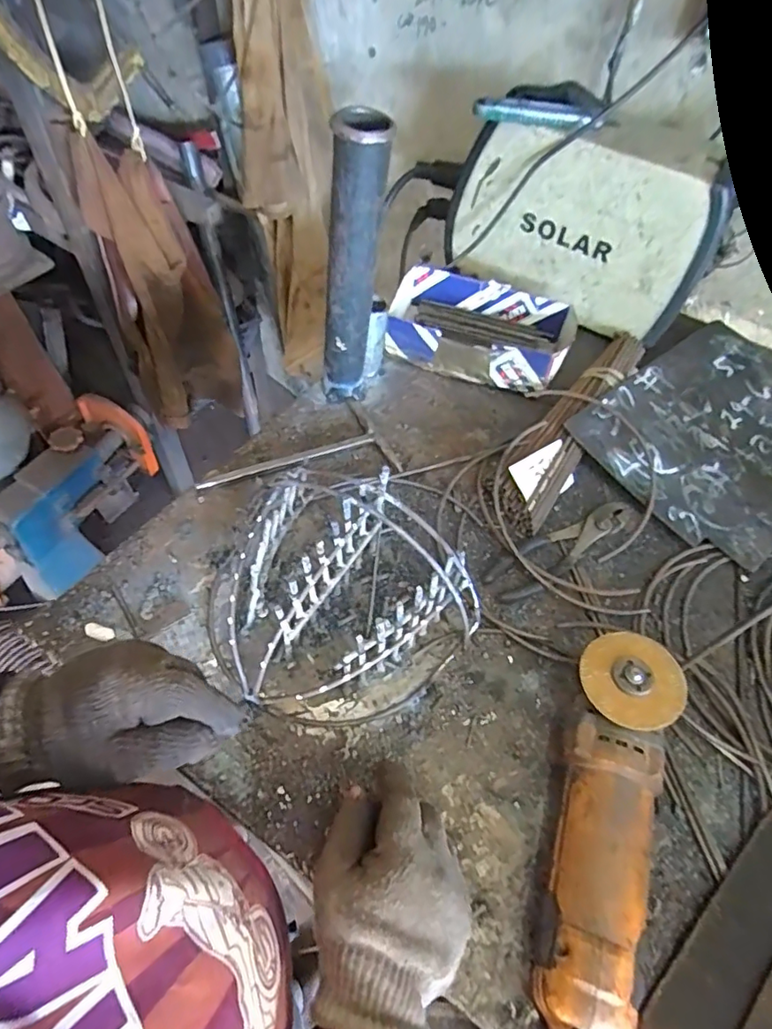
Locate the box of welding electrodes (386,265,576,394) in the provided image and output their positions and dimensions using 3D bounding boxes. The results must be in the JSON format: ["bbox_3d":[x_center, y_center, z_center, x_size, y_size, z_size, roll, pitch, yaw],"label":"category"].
[{"bbox_3d":[0.124,-0.252,0.727,0.236,0.067,0.141,18,57,8],"label":"box of welding electrodes"}]

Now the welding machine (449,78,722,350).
[{"bbox_3d":[0.253,-0.391,0.708,0.338,0.226,0.098,28,59,14],"label":"welding machine"}]

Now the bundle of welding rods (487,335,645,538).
[{"bbox_3d":[0.233,-0.122,0.660,0.077,0.038,0.356,31,59,16],"label":"bundle of welding rods"}]

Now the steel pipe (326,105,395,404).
[{"bbox_3d":[-0.036,-0.239,0.560,0.062,0.302,0.046,-7,57,-9],"label":"steel pipe"}]

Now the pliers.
[{"bbox_3d":[0.188,0.034,0.570,0.193,0.016,0.049,-31,63,-22],"label":"pliers"}]

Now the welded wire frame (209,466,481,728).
[{"bbox_3d":[-0.052,0.066,0.469,0.228,0.114,0.212,37,61,19],"label":"welded wire frame"}]

